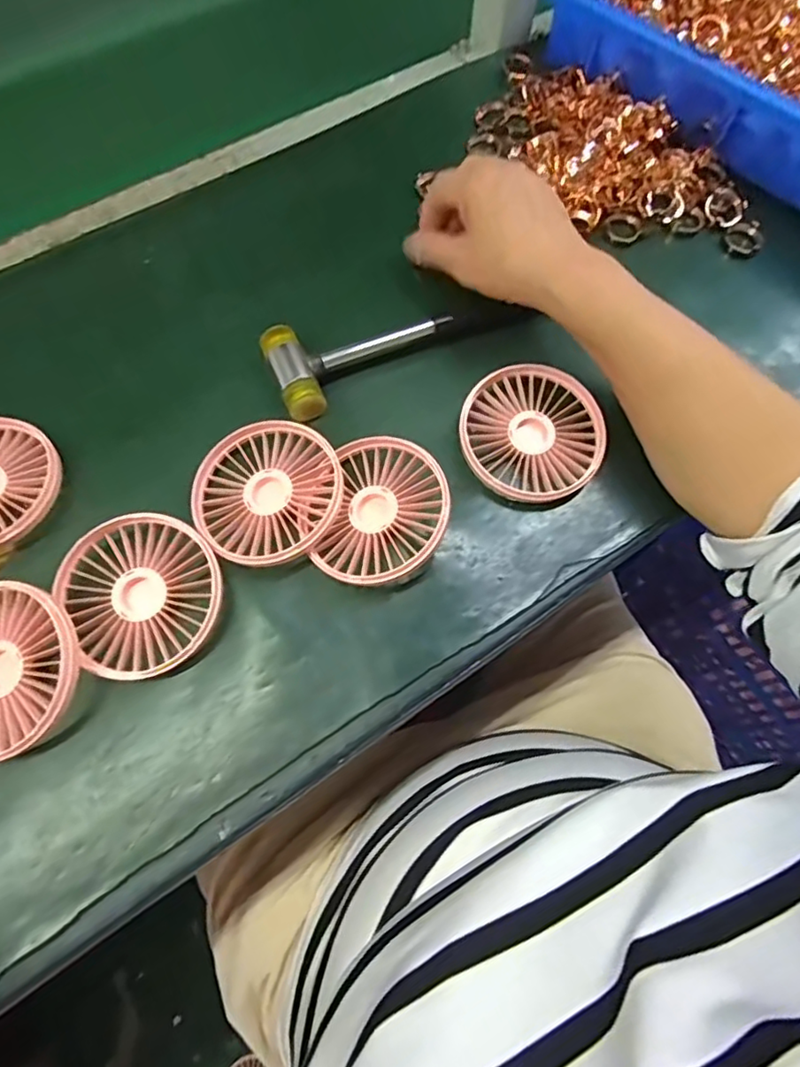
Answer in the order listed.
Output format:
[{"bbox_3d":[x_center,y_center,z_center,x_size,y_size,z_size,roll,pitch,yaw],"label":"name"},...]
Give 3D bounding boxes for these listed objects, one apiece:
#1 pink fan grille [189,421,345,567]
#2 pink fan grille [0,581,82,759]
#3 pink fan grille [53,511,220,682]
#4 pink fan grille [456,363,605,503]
[{"bbox_3d":[-0.078,-0.026,0.346,0.084,0.015,0.087,0,70,-1],"label":"pink fan grille"},{"bbox_3d":[-0.204,0.067,0.306,0.073,0.015,0.086,-23,74,3],"label":"pink fan grille"},{"bbox_3d":[-0.140,0.033,0.327,0.080,0.020,0.085,0,70,-1],"label":"pink fan grille"},{"bbox_3d":[0.080,-0.062,0.370,0.086,0.018,0.085,0,70,-1],"label":"pink fan grille"}]

